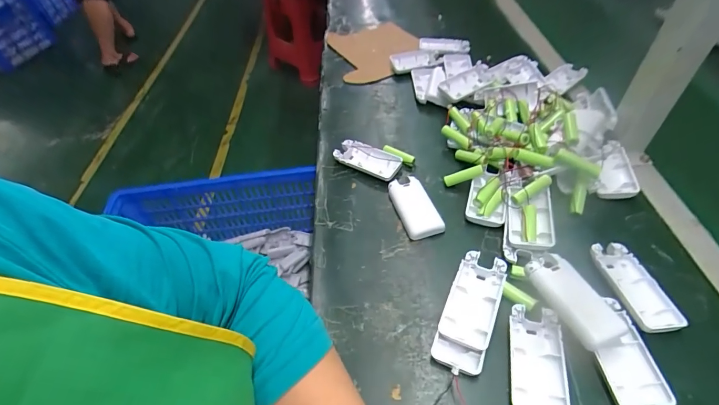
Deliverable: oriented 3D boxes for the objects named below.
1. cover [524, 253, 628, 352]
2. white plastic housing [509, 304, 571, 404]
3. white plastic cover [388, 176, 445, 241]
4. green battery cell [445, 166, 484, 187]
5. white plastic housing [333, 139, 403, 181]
[{"bbox_3d":[0.204,0.091,0.345,0.040,0.020,0.091,-20,50,-11],"label":"cover"},{"bbox_3d":[0.158,0.141,0.325,0.045,0.011,0.093,6,50,12],"label":"white plastic housing"},{"bbox_3d":[0.067,0.006,0.445,0.043,0.014,0.090,-16,49,-7],"label":"white plastic cover"},{"bbox_3d":[0.130,-0.034,0.458,0.050,0.011,0.013,-20,44,26],"label":"green battery cell"},{"bbox_3d":[0.013,-0.059,0.501,0.095,0.018,0.043,25,56,25],"label":"white plastic housing"}]

